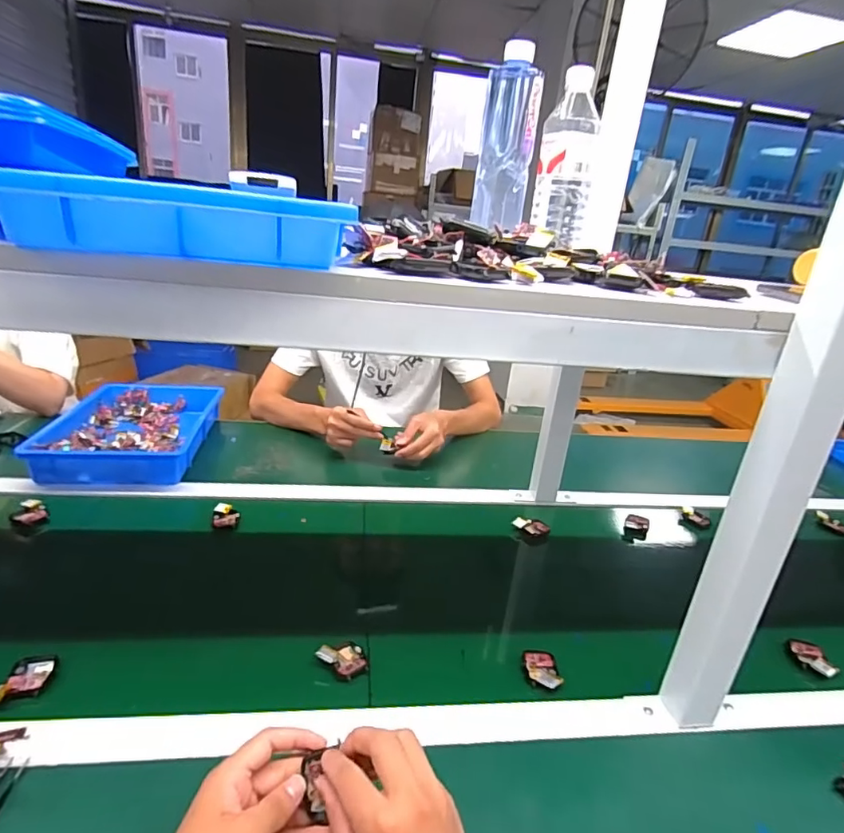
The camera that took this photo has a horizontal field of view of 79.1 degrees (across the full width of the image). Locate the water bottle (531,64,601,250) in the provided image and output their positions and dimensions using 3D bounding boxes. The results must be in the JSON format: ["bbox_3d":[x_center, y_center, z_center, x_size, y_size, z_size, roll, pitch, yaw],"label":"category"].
[{"bbox_3d":[0.182,-0.321,0.638,0.071,0.194,0.070,11,23,12],"label":"water bottle"}]

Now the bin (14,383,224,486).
[{"bbox_3d":[-0.547,0.031,0.990,0.244,0.077,0.353,2,22,-9],"label":"bin"}]

